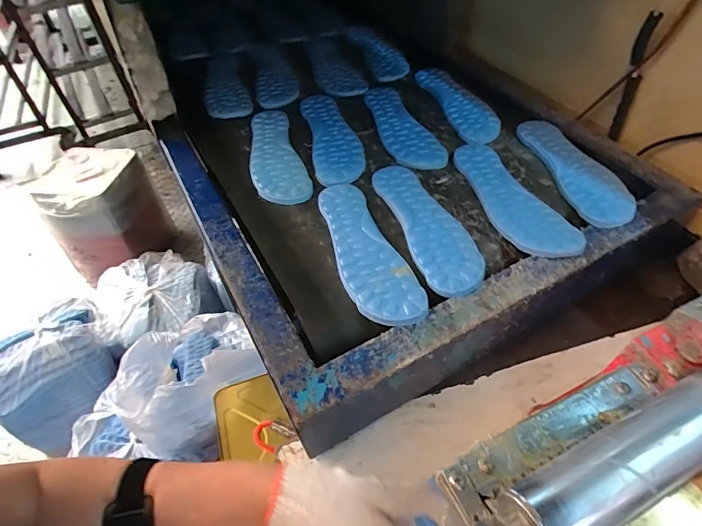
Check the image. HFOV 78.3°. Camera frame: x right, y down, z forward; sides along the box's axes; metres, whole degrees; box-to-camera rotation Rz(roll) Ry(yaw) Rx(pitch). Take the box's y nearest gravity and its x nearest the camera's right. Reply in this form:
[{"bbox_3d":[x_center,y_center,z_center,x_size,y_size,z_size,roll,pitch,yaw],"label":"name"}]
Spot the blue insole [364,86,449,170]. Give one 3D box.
[{"bbox_3d":[0.077,-0.236,0.728,0.080,0.018,0.261,-15,51,-8],"label":"blue insole"}]

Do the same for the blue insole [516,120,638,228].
[{"bbox_3d":[0.325,-0.141,0.622,0.085,0.018,0.247,-9,50,-3],"label":"blue insole"}]

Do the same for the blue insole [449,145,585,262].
[{"bbox_3d":[0.212,-0.094,0.584,0.076,0.021,0.242,-14,51,-7],"label":"blue insole"}]

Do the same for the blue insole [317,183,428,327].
[{"bbox_3d":[0.013,-0.020,0.532,0.077,0.012,0.240,-18,51,-11],"label":"blue insole"}]

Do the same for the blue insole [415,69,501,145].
[{"bbox_3d":[0.192,-0.283,0.759,0.086,0.013,0.248,-14,51,-7],"label":"blue insole"}]

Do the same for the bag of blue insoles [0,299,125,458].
[{"bbox_3d":[-0.718,0.258,1.050,0.279,0.133,0.285,33,59,27],"label":"bag of blue insoles"}]

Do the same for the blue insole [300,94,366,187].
[{"bbox_3d":[-0.031,-0.207,0.702,0.077,0.013,0.250,-10,50,-5],"label":"blue insole"}]

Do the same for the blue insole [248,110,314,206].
[{"bbox_3d":[-0.121,-0.173,0.667,0.078,0.007,0.223,-15,51,-8],"label":"blue insole"}]

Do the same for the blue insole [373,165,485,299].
[{"bbox_3d":[0.099,-0.057,0.558,0.080,0.013,0.244,-15,51,-8],"label":"blue insole"}]

